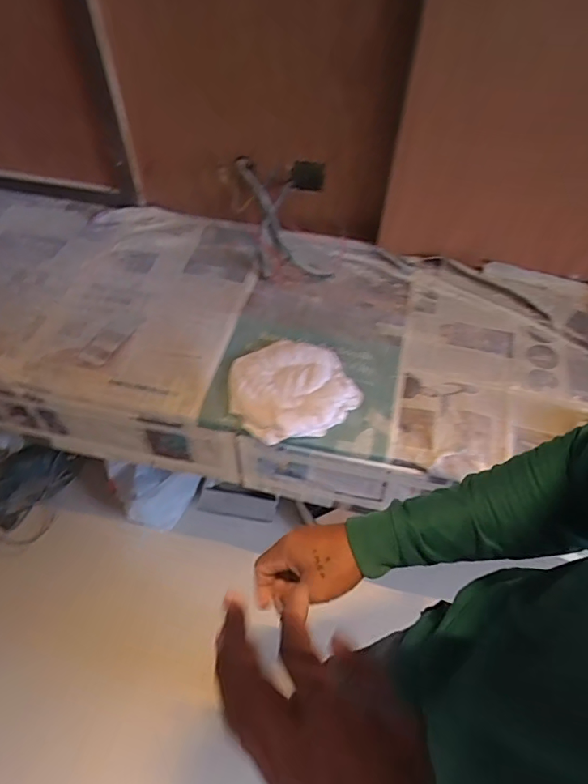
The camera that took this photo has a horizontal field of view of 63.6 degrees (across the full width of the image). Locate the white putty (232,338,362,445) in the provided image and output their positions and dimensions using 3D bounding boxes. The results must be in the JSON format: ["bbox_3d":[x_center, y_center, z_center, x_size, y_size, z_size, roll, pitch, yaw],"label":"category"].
[{"bbox_3d":[-0.006,-0.012,0.761,0.194,0.033,0.195,-34,62,-23],"label":"white putty"}]

